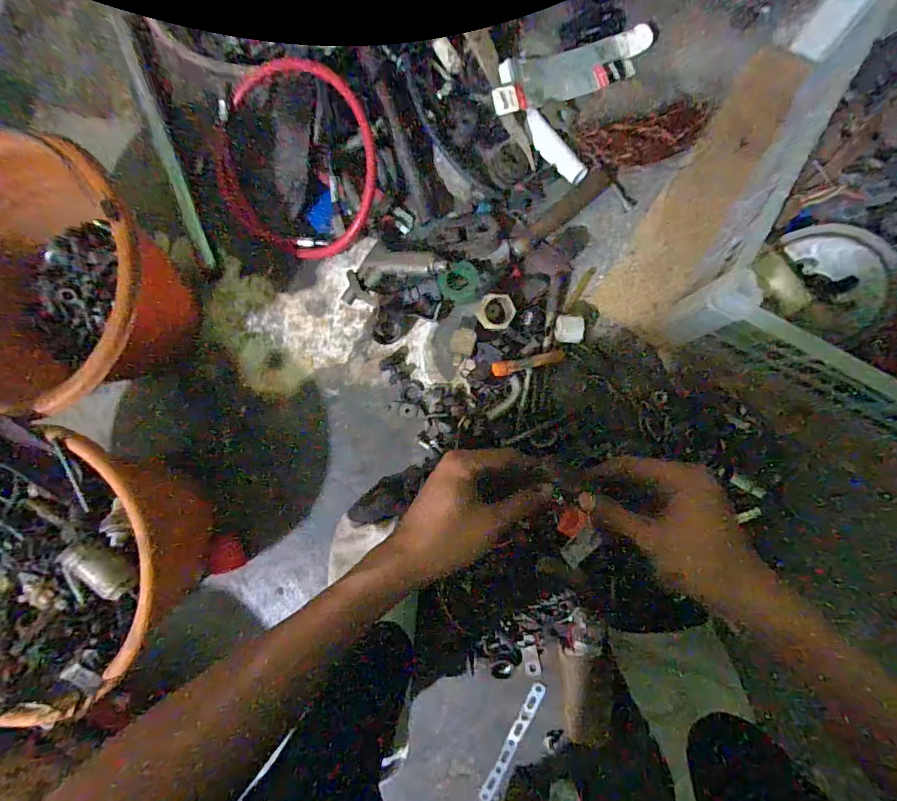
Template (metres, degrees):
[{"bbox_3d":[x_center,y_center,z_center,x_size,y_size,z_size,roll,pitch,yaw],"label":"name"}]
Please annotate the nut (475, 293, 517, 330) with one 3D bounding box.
[{"bbox_3d":[0.047,-0.091,0.461,0.040,0.018,0.034,3,108,9],"label":"nut"}]

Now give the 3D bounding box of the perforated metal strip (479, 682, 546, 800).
[{"bbox_3d":[0.068,0.360,0.476,0.014,0.004,0.140,26,93,7],"label":"perforated metal strip"}]

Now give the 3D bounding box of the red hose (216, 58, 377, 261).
[{"bbox_3d":[-0.167,-0.253,0.478,0.181,0.057,0.194,-33,85,6],"label":"red hose"}]

